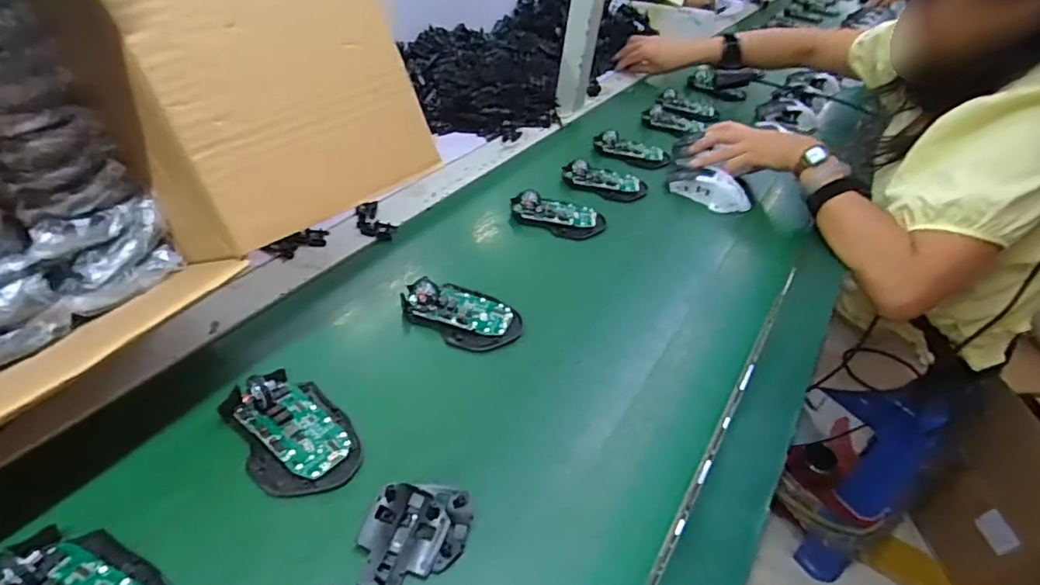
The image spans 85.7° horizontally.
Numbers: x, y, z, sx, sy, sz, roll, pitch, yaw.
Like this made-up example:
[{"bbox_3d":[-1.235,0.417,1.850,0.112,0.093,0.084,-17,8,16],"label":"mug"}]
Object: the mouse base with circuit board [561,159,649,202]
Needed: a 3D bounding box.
[{"bbox_3d":[0.112,-0.154,0.749,0.113,0.021,0.064,16,41,10],"label":"mouse base with circuit board"}]

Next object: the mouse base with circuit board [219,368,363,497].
[{"bbox_3d":[-0.166,0.098,0.409,0.071,0.028,0.099,-25,50,-31],"label":"mouse base with circuit board"}]

